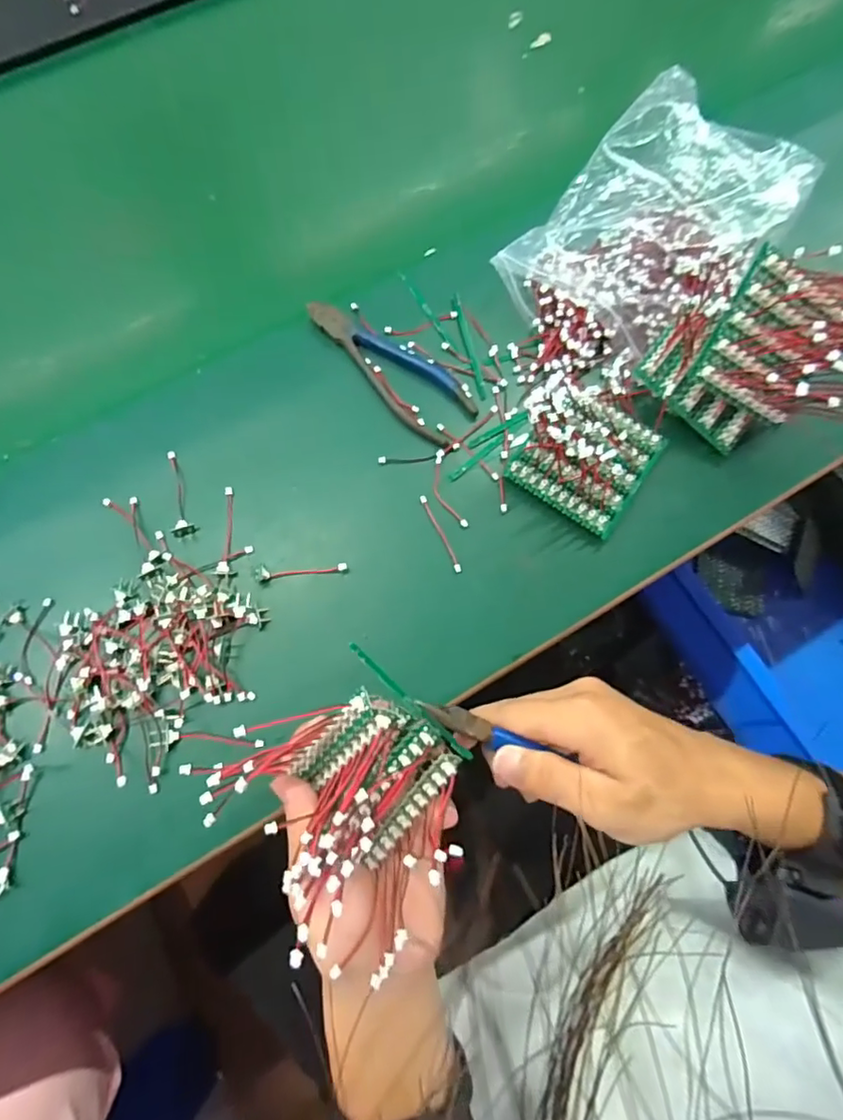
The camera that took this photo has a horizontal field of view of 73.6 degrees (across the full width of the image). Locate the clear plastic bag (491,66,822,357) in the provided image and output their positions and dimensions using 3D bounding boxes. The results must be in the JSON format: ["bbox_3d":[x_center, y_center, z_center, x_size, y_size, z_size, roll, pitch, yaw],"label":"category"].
[{"bbox_3d":[0.180,-0.258,0.410,0.150,0.063,0.239,36,77,9],"label":"clear plastic bag"}]

